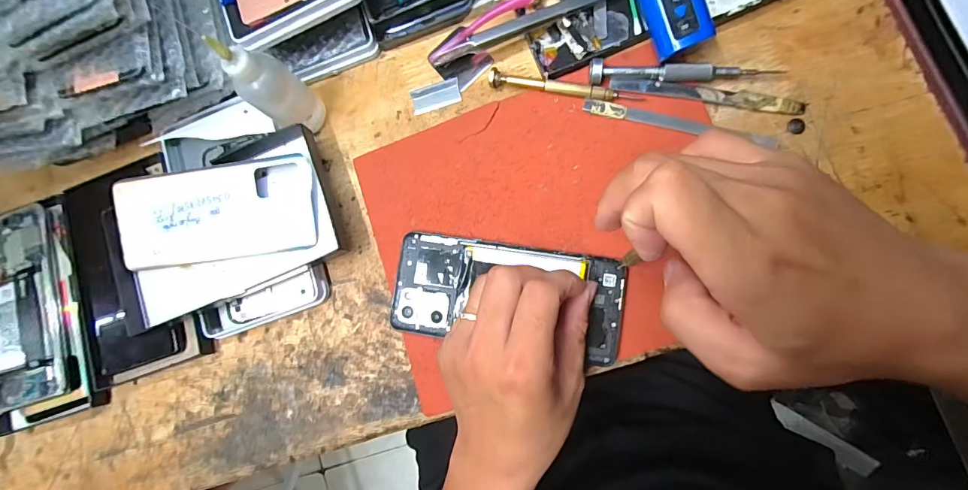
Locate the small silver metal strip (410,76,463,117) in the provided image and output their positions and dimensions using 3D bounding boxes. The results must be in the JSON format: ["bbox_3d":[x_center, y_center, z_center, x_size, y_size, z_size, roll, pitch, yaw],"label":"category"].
[{"bbox_3d":[-0.038,-0.116,0.338,0.039,0.004,0.021,-15,88,6],"label":"small silver metal strip"}]

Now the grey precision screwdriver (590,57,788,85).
[{"bbox_3d":[0.136,-0.120,0.299,0.123,0.014,0.014,0,90,6],"label":"grey precision screwdriver"}]

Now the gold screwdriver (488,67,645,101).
[{"bbox_3d":[0.058,-0.114,0.314,0.110,0.012,0.014,10,91,6],"label":"gold screwdriver"}]

